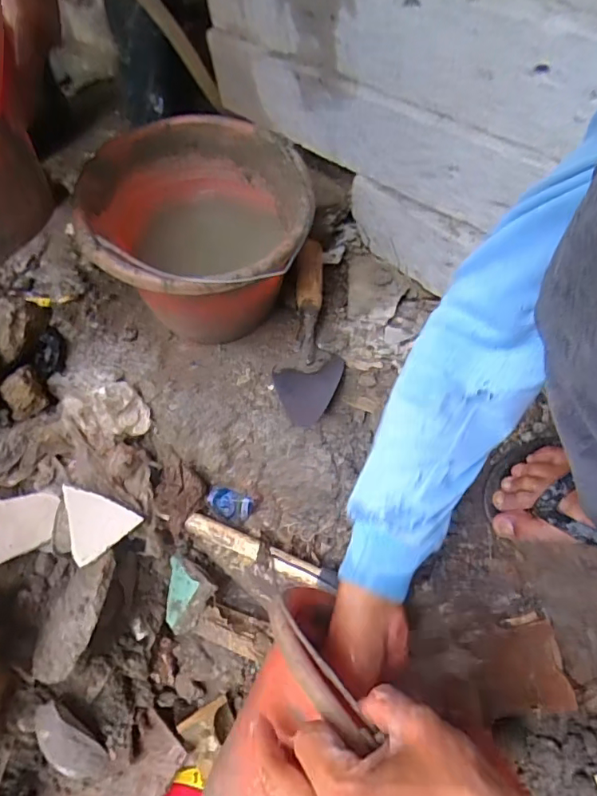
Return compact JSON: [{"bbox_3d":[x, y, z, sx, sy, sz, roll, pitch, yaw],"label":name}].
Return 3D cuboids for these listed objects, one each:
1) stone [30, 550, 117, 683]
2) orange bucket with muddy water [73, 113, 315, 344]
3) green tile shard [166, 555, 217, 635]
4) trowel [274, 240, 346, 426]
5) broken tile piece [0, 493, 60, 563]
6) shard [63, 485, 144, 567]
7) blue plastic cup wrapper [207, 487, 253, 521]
[{"bbox_3d":[-0.243,0.230,0.541,0.082,0.017,0.130,-5,61,38],"label":"stone"},{"bbox_3d":[-0.110,-0.176,0.582,0.239,0.157,0.244,0,60,2],"label":"orange bucket with muddy water"},{"bbox_3d":[-0.142,0.240,0.616,0.068,0.016,0.074,29,89,28],"label":"green tile shard"},{"bbox_3d":[0.018,-0.086,0.606,0.074,0.046,0.237,5,60,5],"label":"trowel"},{"bbox_3d":[-0.332,0.142,0.561,0.112,0.005,0.074,6,70,-16],"label":"broken tile piece"},{"bbox_3d":[-0.225,0.128,0.551,0.073,0.007,0.077,-37,93,-18],"label":"shard"},{"bbox_3d":[-0.077,0.123,0.592,0.059,0.036,0.021,9,26,20],"label":"blue plastic cup wrapper"}]

